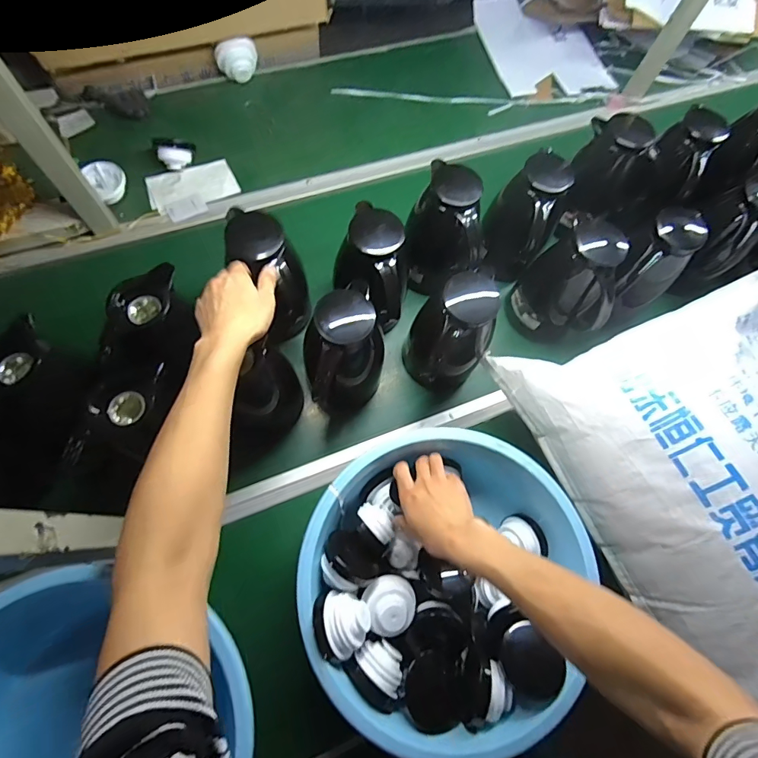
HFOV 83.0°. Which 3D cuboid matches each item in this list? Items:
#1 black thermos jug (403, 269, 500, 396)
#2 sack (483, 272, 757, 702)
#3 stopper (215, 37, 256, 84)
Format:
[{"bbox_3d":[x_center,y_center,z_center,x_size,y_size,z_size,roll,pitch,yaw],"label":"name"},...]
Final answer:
[{"bbox_3d":[0.106,-0.062,0.673,0.114,0.231,0.128,-13,70,-7],"label":"black thermos jug"},{"bbox_3d":[0.650,-0.010,0.623,0.830,0.160,0.467,-26,72,-12],"label":"sack"},{"bbox_3d":[-0.306,-0.692,0.931,0.091,0.061,0.047,-19,71,-9],"label":"stopper"}]

